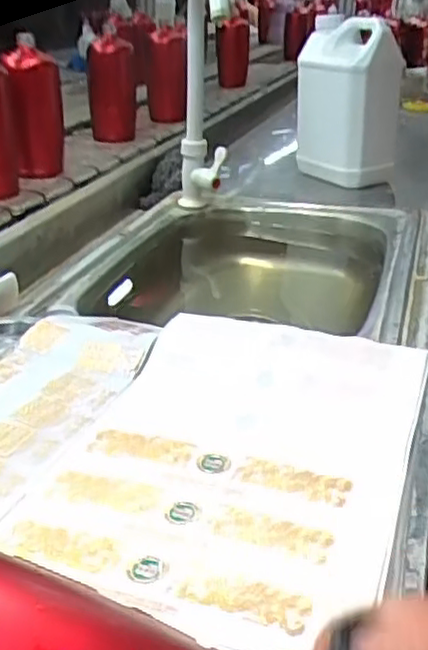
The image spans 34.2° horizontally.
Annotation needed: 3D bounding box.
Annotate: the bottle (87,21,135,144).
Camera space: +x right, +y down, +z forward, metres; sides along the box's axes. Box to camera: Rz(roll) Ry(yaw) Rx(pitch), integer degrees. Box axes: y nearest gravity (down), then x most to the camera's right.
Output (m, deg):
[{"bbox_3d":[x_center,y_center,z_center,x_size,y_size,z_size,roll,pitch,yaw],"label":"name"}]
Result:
[{"bbox_3d":[-0.186,-0.437,1.272,0.083,0.180,0.087,-3,29,-10],"label":"bottle"}]

